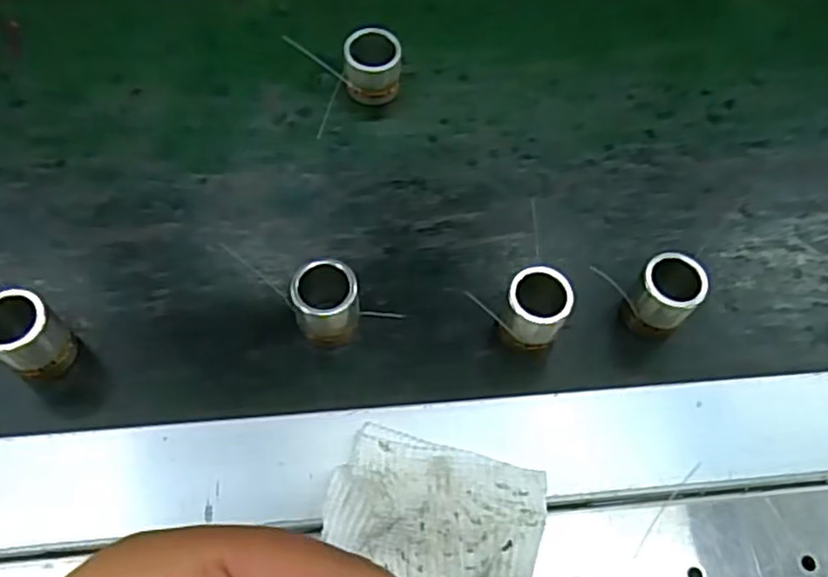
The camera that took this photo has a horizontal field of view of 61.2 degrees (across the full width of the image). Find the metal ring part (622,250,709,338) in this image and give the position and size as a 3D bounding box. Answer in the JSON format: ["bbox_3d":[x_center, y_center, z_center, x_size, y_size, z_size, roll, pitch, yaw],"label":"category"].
[{"bbox_3d":[0.094,0.004,0.266,0.023,0.032,0.022,1,62,-3],"label":"metal ring part"}]

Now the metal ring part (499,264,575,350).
[{"bbox_3d":[0.044,0.010,0.261,0.022,0.033,0.024,1,62,-3],"label":"metal ring part"}]

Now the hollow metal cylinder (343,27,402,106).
[{"bbox_3d":[-0.019,-0.100,0.317,0.025,0.027,0.022,-2,63,-4],"label":"hollow metal cylinder"}]

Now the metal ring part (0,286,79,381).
[{"bbox_3d":[-0.137,0.018,0.250,0.022,0.033,0.022,1,62,-3],"label":"metal ring part"}]

